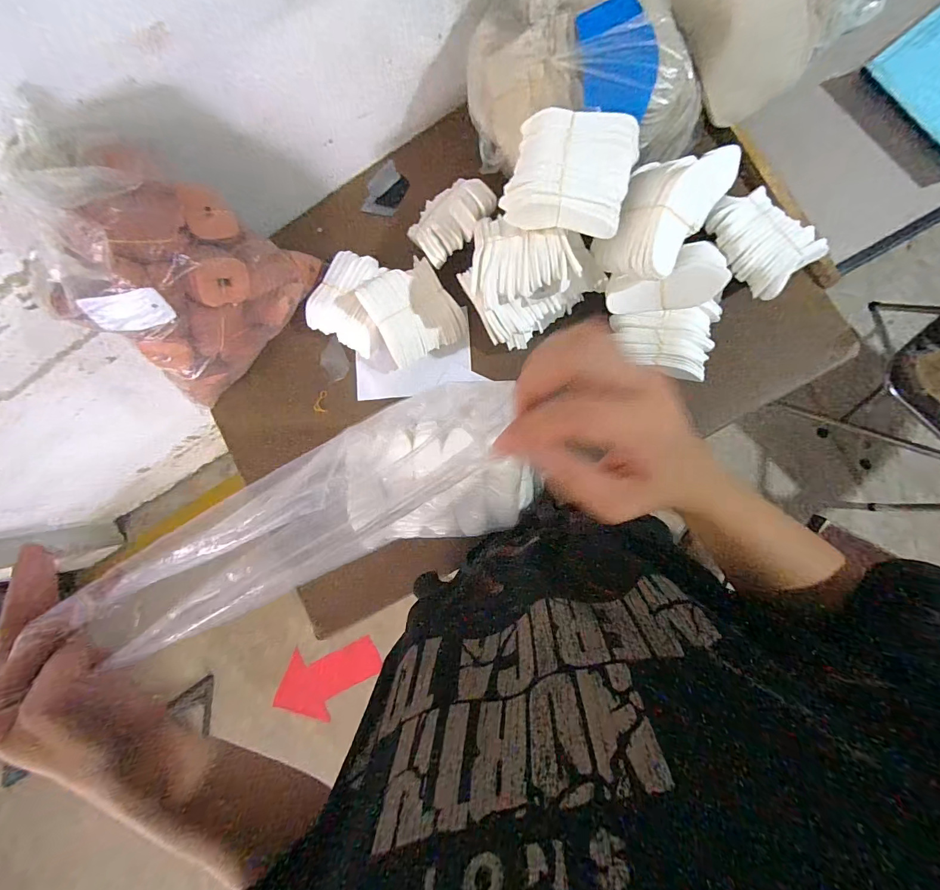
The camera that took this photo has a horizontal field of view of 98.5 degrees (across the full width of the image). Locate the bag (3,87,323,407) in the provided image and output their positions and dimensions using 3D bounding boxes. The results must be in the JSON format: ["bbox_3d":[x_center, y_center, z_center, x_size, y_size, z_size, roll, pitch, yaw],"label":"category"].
[{"bbox_3d":[-0.440,-0.238,0.587,0.188,0.283,0.314,39,94,8],"label":"bag"}]

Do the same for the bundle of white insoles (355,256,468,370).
[{"bbox_3d":[-0.094,-0.223,0.658,0.137,0.060,0.153,-27,84,7],"label":"bundle of white insoles"}]

